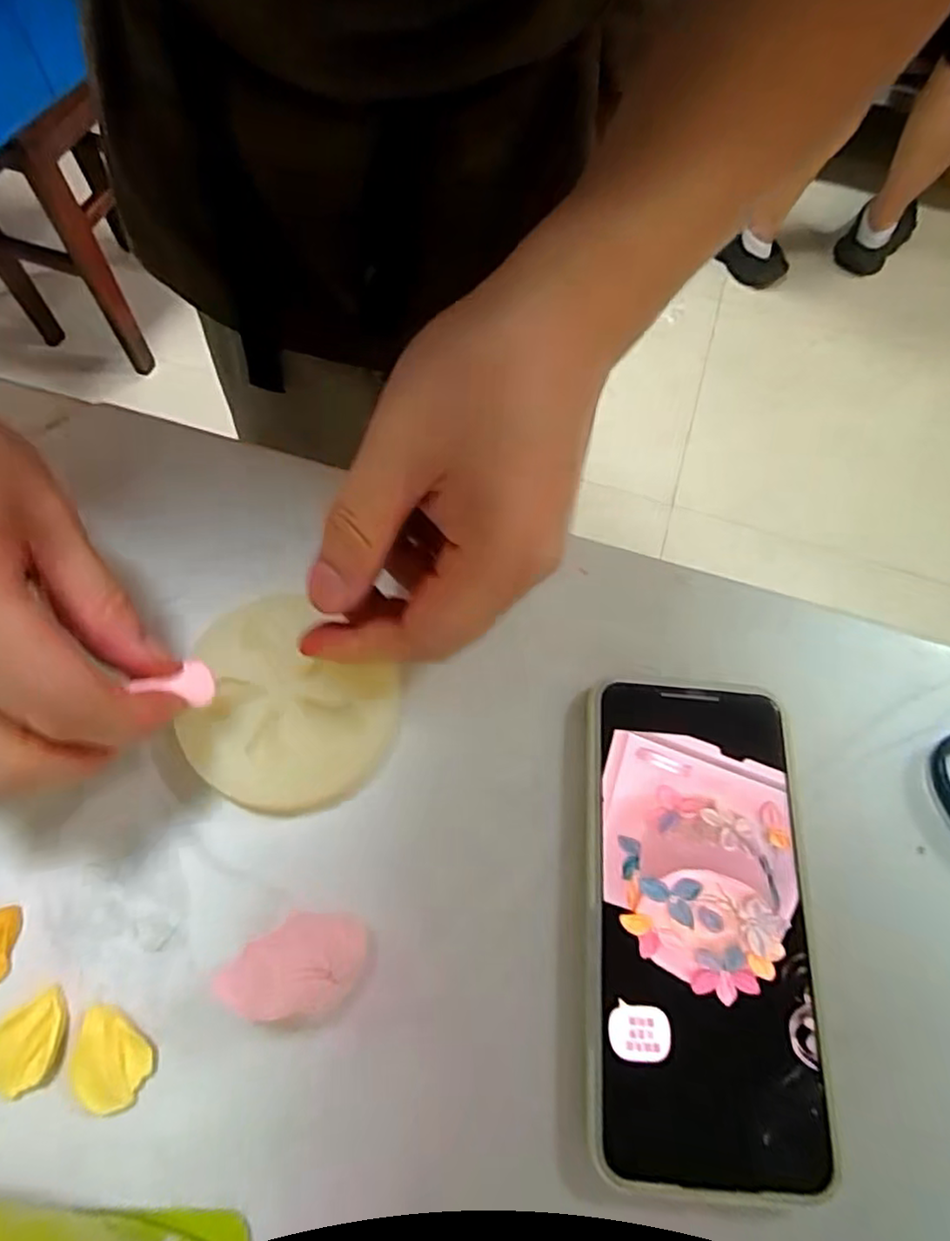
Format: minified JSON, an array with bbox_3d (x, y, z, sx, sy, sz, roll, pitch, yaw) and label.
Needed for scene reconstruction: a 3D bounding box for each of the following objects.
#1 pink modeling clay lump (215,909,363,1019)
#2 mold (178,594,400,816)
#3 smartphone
[{"bbox_3d":[-0.061,0.112,0.216,0.049,0.026,0.028,-5,65,-4],"label":"pink modeling clay lump"},{"bbox_3d":[-0.069,0.032,0.256,0.078,0.017,0.079,1,65,-2],"label":"mold"},{"bbox_3d":[0.077,0.099,0.231,0.076,0.010,0.158,4,66,-1],"label":"smartphone"}]

